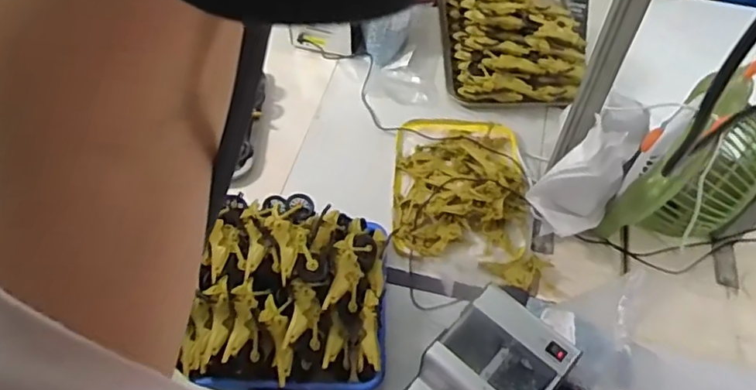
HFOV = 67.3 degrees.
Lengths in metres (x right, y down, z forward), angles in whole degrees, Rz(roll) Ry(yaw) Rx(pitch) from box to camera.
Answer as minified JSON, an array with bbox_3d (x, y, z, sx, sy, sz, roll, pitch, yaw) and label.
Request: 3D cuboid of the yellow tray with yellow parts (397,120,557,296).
[{"bbox_3d":[0.132,-0.014,0.863,0.212,0.046,0.299,3,55,1],"label":"yellow tray with yellow parts"}]

